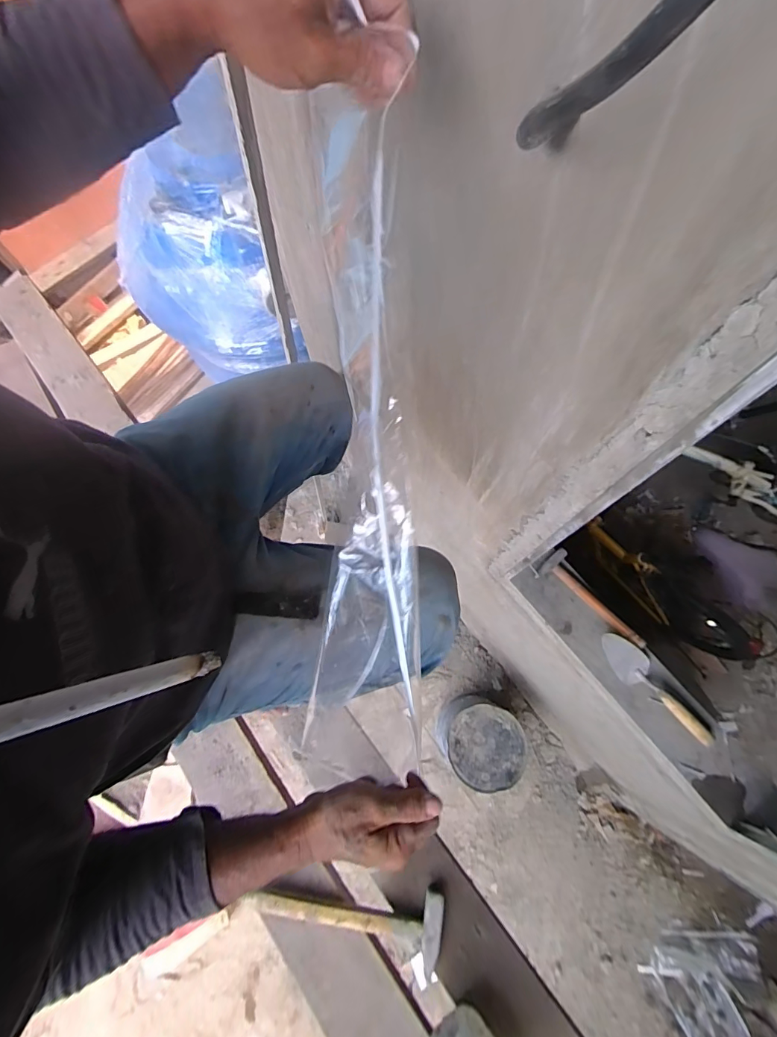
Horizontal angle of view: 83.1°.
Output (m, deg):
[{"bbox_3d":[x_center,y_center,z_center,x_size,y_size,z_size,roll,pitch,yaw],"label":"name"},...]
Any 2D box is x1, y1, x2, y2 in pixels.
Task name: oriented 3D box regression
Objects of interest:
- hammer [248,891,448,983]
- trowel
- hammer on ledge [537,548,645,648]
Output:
[{"bbox_3d":[-0.060,0.576,0.637,0.276,0.045,0.095,15,74,-6],"label":"hammer"},{"bbox_3d":[0.604,0.377,0.990,0.297,0.034,0.080,43,79,13],"label":"trowel"},{"bbox_3d":[0.497,0.191,1.062,0.287,0.045,0.086,43,79,13],"label":"hammer on ledge"}]

